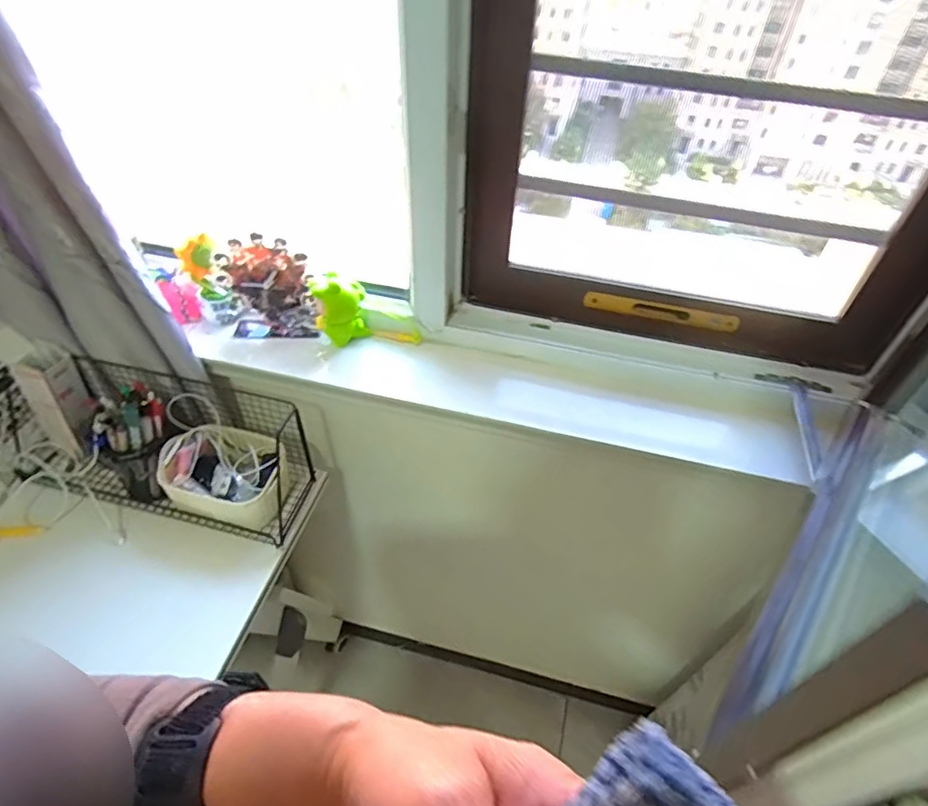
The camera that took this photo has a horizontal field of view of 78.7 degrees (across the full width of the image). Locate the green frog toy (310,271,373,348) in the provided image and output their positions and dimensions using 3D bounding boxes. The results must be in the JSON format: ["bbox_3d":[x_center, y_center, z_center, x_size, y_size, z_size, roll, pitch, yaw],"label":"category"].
[{"bbox_3d":[-0.160,-0.124,0.736,0.069,0.093,0.042,-12,49,-12],"label":"green frog toy"}]

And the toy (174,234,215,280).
[{"bbox_3d":[-0.348,-0.190,0.741,0.045,0.051,0.019,-18,51,-17],"label":"toy"}]

